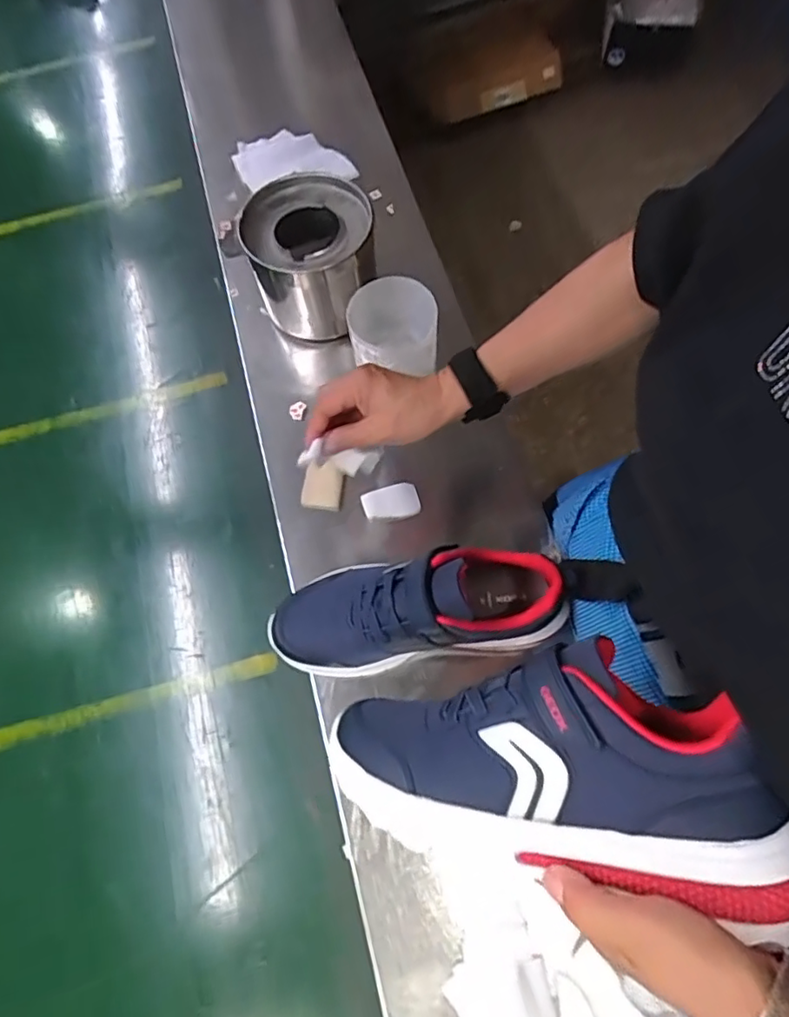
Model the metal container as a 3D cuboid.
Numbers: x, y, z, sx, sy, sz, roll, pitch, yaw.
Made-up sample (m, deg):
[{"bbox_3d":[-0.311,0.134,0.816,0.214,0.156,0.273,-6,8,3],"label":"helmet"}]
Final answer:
[{"bbox_3d":[-0.094,-0.283,0.683,0.141,0.135,0.136,-5,68,1],"label":"metal container"}]

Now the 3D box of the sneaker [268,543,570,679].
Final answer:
[{"bbox_3d":[0.017,0.089,0.504,0.255,0.093,0.091,-2,68,2],"label":"sneaker"}]

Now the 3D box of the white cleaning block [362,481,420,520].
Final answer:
[{"bbox_3d":[-0.004,-0.008,0.603,0.058,0.011,0.034,-19,68,-5],"label":"white cleaning block"}]

